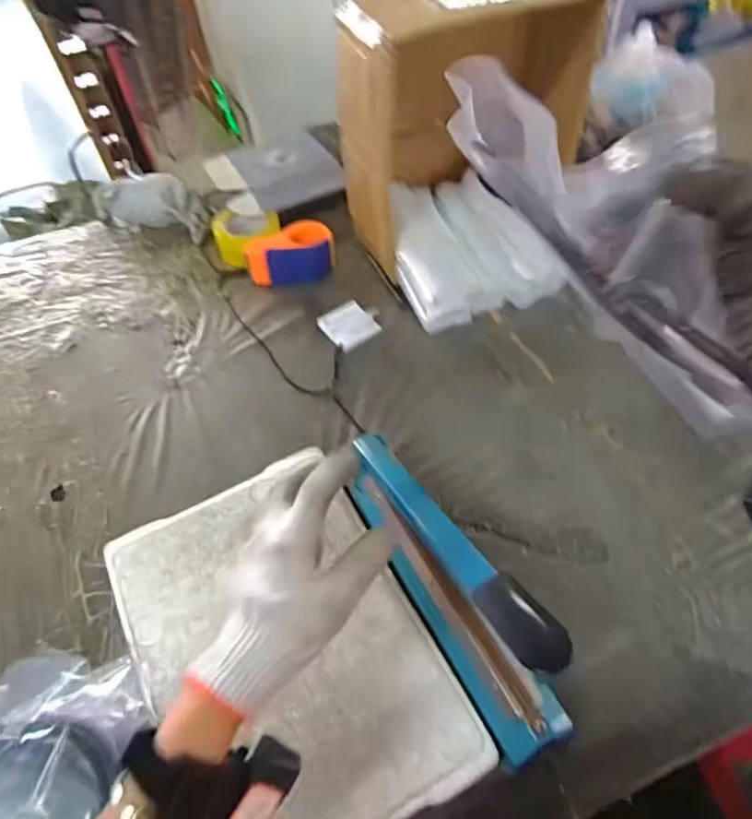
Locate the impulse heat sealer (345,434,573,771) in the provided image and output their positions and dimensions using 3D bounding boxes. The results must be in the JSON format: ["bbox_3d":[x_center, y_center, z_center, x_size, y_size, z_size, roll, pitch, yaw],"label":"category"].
[{"bbox_3d":[0.069,0.170,0.577,0.074,0.221,0.327,-28,58,-16],"label":"impulse heat sealer"}]

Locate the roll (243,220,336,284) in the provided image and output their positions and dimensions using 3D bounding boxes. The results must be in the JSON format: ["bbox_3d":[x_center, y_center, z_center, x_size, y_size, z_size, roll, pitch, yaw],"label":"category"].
[{"bbox_3d":[-0.153,-0.280,1.043,0.153,0.070,0.086,-4,55,2],"label":"roll"}]

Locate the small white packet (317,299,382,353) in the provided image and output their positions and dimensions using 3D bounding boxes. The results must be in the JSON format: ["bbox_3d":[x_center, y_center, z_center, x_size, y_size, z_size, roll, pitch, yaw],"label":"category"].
[{"bbox_3d":[-0.047,-0.143,0.972,0.080,0.006,0.098,-36,59,-19],"label":"small white packet"}]

